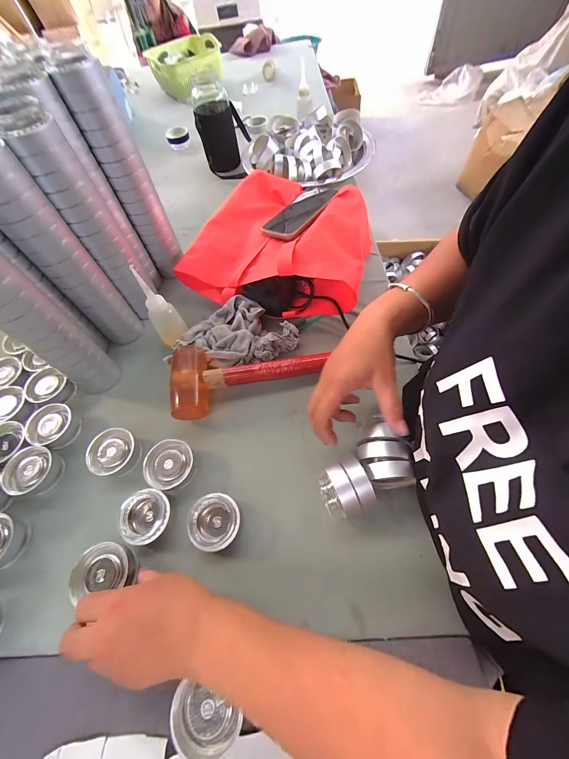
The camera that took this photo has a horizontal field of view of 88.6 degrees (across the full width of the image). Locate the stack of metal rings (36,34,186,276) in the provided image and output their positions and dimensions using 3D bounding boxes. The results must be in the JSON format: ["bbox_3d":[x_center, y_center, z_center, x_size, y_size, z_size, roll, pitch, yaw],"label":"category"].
[{"bbox_3d":[-0.248,-0.317,0.485,0.065,0.311,0.051,-21,60,-6],"label":"stack of metal rings"}]

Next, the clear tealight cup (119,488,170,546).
[{"bbox_3d":[-0.176,0.175,0.374,0.057,0.024,0.062,-2,58,3],"label":"clear tealight cup"}]

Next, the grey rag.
[{"bbox_3d":[-0.088,-0.080,0.506,0.217,0.046,0.124,-7,58,-1],"label":"grey rag"}]

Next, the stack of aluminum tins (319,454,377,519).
[{"bbox_3d":[0.072,0.136,0.357,0.055,0.050,0.058,-20,60,-6],"label":"stack of aluminum tins"}]

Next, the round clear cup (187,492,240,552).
[{"bbox_3d":[-0.089,0.179,0.368,0.063,0.019,0.063,-7,58,-1],"label":"round clear cup"}]

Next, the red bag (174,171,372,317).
[{"bbox_3d":[-0.005,-0.268,0.559,0.330,0.114,0.282,14,60,12],"label":"red bag"}]

